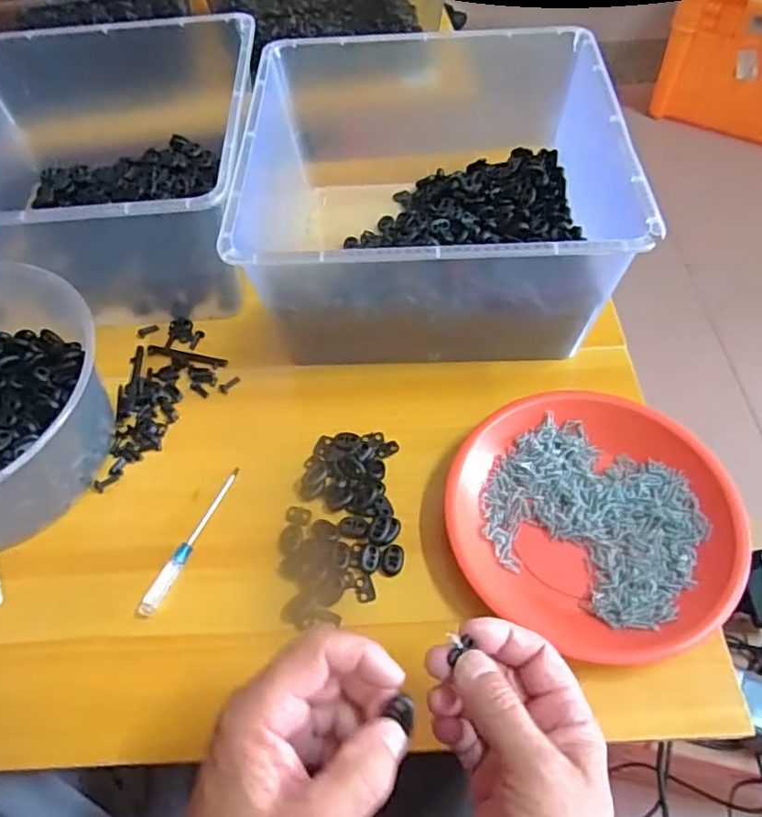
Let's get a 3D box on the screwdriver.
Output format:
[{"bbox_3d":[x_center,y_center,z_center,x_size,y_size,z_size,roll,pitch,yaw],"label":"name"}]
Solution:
[{"bbox_3d":[-0.136,0.093,0.453,0.013,0.010,0.121,21,59,16],"label":"screwdriver"}]

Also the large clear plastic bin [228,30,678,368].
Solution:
[{"bbox_3d":[0.042,-0.185,0.552,0.296,0.140,0.299,-1,55,3],"label":"large clear plastic bin"}]

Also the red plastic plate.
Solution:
[{"bbox_3d":[0.144,0.073,0.434,0.191,0.032,0.177,-1,55,2],"label":"red plastic plate"}]

